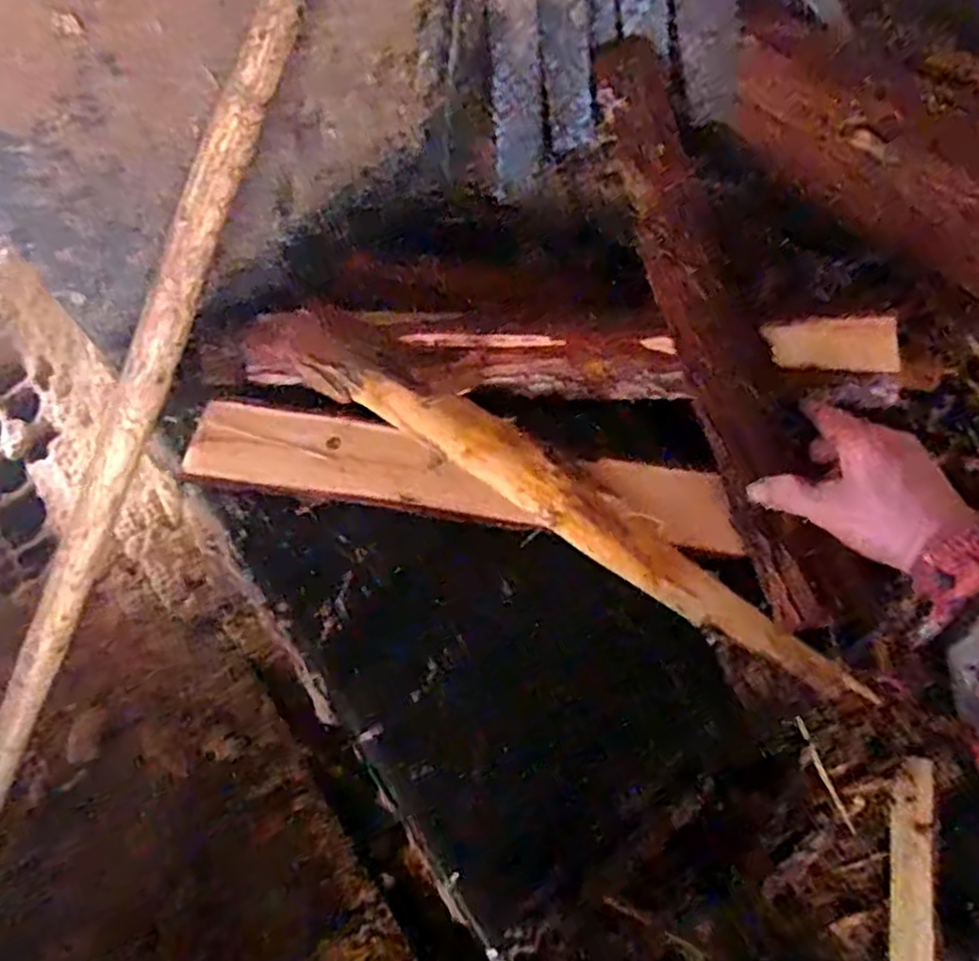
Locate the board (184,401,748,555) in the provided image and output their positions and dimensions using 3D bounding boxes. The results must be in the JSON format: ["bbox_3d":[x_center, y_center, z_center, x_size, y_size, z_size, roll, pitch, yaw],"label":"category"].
[{"bbox_3d":[-0.028,-0.008,0.568,0.410,0.015,0.070,8,62,8],"label":"board"}]

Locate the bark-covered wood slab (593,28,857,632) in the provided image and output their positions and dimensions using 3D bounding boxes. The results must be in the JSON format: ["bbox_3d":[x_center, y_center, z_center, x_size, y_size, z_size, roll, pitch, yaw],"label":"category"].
[{"bbox_3d":[0.174,-0.137,0.590,0.074,0.040,0.501,-12,71,-3],"label":"bark-covered wood slab"}]

